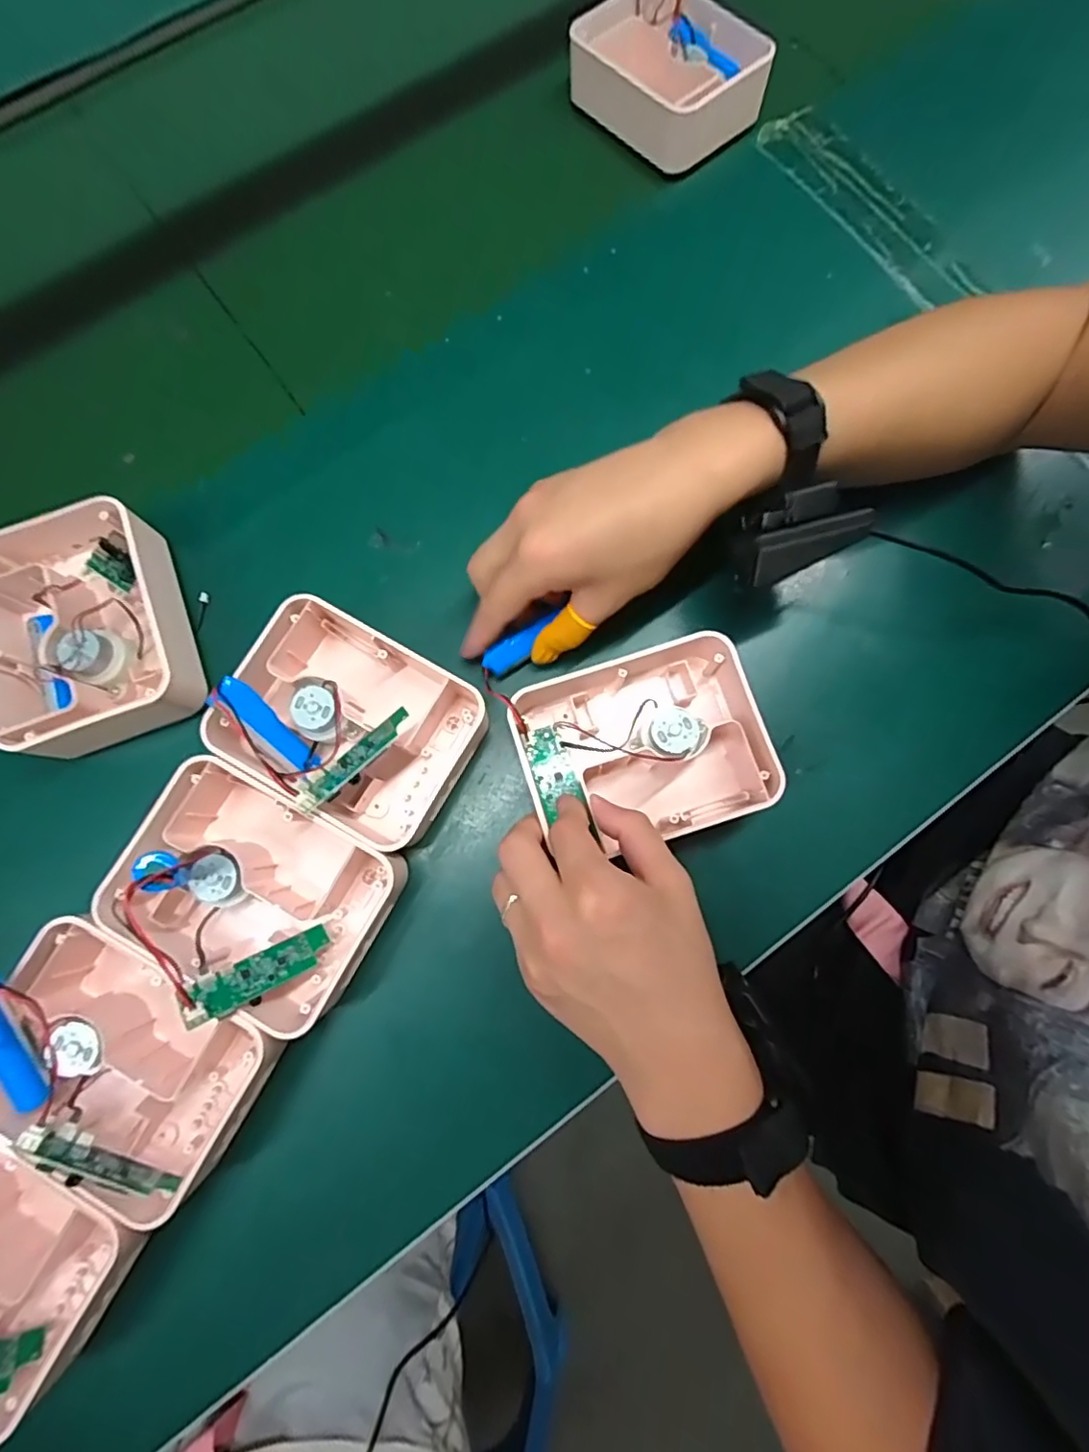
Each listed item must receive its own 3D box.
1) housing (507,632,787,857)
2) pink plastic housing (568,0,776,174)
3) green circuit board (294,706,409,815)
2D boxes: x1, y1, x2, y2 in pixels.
[{"bbox_3d":[0.053,0.012,0.331,0.127,0.041,0.100,-19,79,-2],"label":"housing"},{"bbox_3d":[0.095,-0.497,0.445,0.102,0.035,0.138,-41,80,-7],"label":"pink plastic housing"},{"bbox_3d":[-0.097,0.016,0.302,0.065,0.010,0.025,-40,38,-9],"label":"green circuit board"}]

